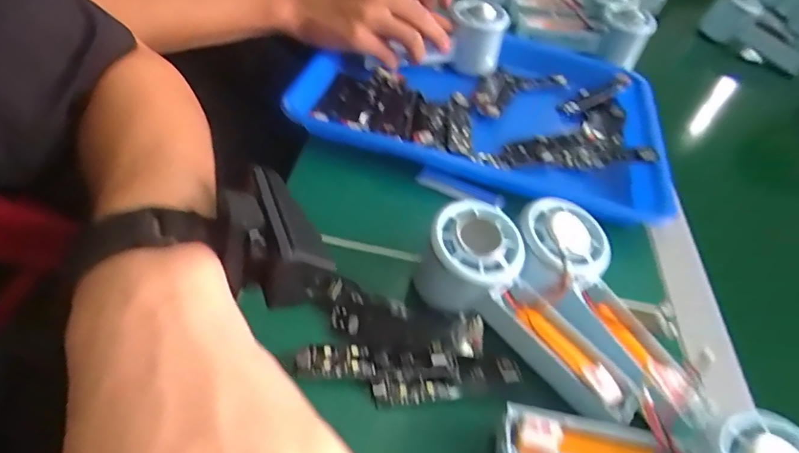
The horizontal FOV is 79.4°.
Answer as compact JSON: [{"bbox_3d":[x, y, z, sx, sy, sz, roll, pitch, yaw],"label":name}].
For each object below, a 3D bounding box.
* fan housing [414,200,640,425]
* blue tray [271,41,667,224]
[{"bbox_3d":[0.072,0.054,0.298,0.051,0.055,0.147,-36,78,-33],"label":"fan housing"},{"bbox_3d":[0.089,-0.121,0.478,0.340,0.041,0.250,19,48,3],"label":"blue tray"}]

